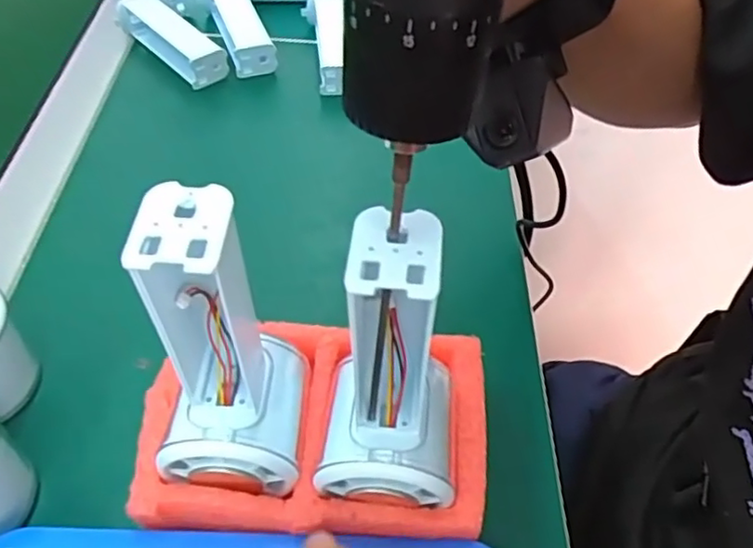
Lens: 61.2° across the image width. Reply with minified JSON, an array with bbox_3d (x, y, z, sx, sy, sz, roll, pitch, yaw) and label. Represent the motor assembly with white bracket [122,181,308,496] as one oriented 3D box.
[{"bbox_3d":[-0.053,0.024,0.227,0.049,0.126,0.055,1,51,-3],"label":"motor assembly with white bracket"}]

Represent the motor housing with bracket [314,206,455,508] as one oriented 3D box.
[{"bbox_3d":[0.009,0.034,0.222,0.050,0.120,0.045,9,51,4],"label":"motor housing with bracket"}]

